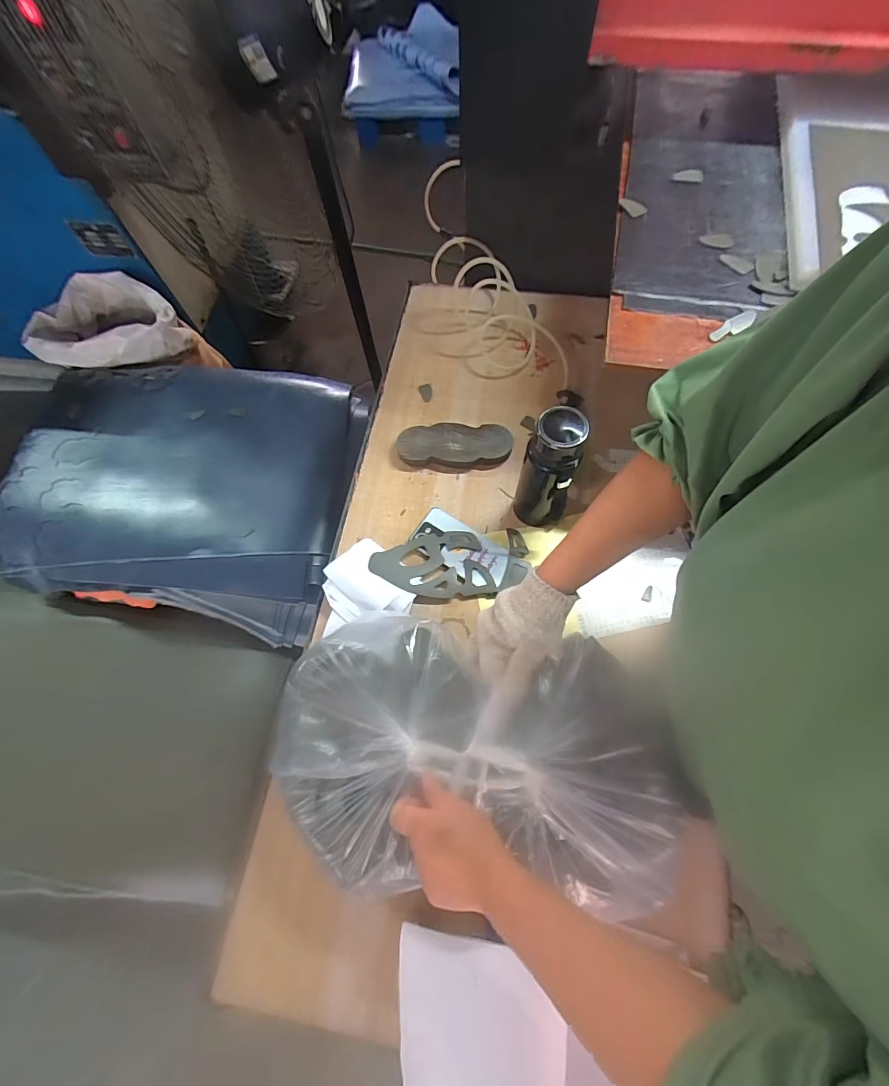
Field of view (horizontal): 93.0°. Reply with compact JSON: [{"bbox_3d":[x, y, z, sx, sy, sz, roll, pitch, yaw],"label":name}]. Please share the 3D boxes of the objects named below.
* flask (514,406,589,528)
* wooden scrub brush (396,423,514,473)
[{"bbox_3d":[0.145,-0.096,0.610,0.060,0.221,0.077,5,69,4],"label":"flask"},{"bbox_3d":[0.018,-0.169,0.741,0.193,0.027,0.086,1,69,2],"label":"wooden scrub brush"}]

